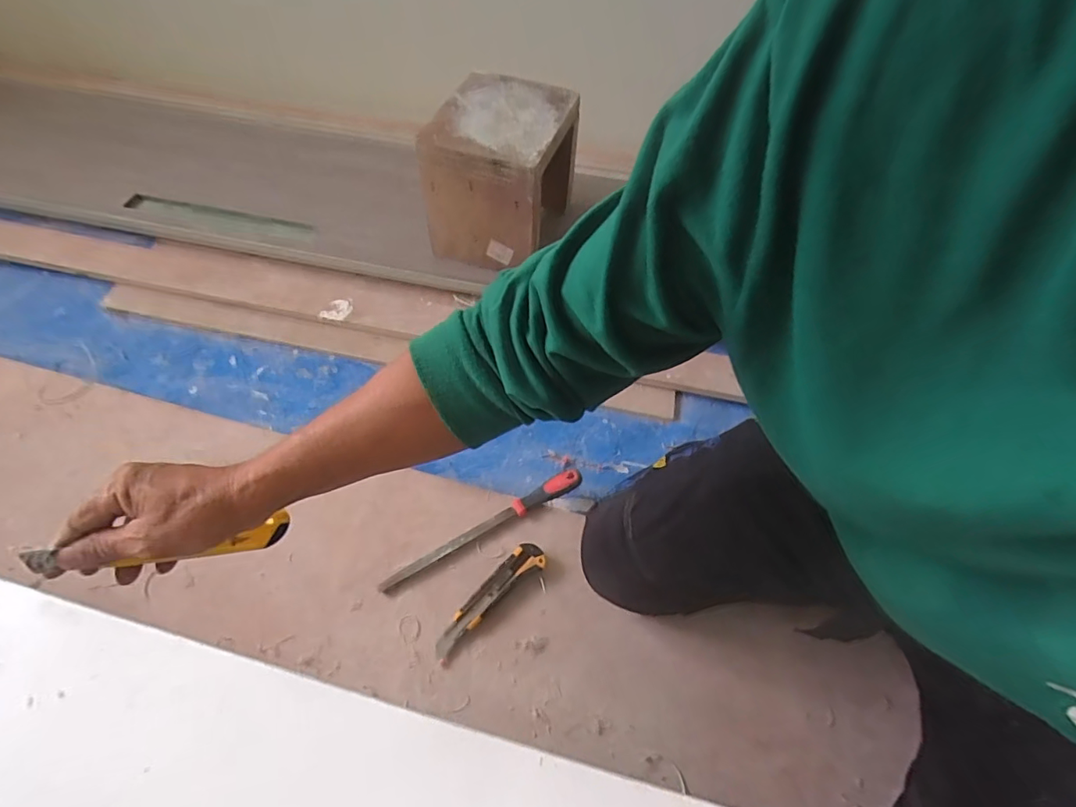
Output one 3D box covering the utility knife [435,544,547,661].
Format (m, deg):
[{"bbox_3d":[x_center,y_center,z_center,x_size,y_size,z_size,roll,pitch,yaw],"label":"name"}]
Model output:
[{"bbox_3d":[-0.061,0.237,0.653,0.168,0.015,0.037,-38,65,-26],"label":"utility knife"}]

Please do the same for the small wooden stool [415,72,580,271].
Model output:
[{"bbox_3d":[-0.058,-0.400,0.950,0.214,0.234,0.296,17,56,8],"label":"small wooden stool"}]

